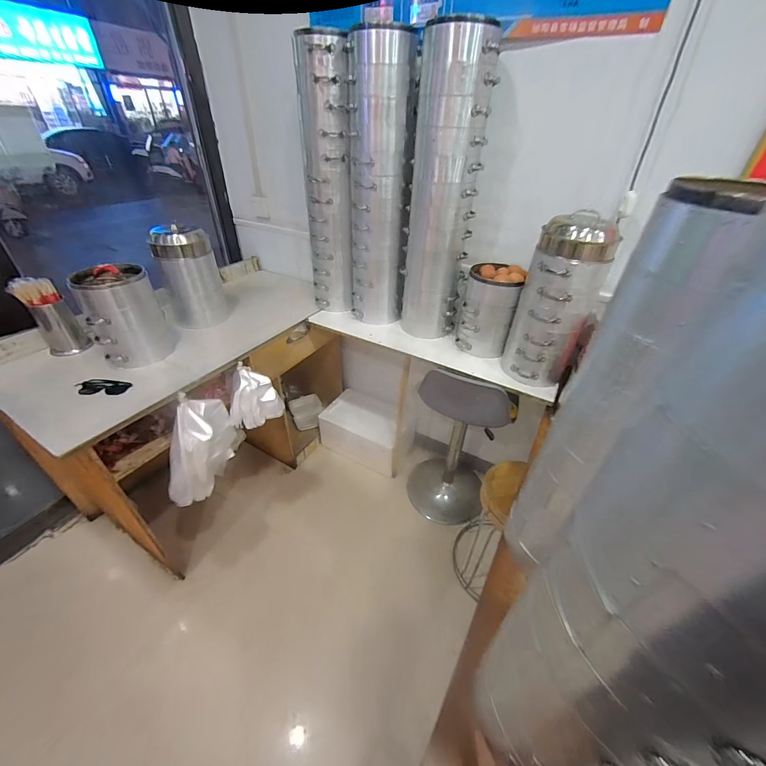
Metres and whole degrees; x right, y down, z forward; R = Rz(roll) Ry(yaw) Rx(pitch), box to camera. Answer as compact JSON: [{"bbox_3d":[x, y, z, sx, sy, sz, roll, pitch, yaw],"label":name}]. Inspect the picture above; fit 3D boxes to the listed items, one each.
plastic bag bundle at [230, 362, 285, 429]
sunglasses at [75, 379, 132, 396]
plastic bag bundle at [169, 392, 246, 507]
[{"bbox_3d":[-0.436,0.054,1.180,0.139,0.178,0.126,8,37,8],"label":"plastic bag bundle"},{"bbox_3d":[-0.814,0.013,1.002,0.138,0.045,0.055,-2,37,-6],"label":"sunglasses"},{"bbox_3d":[-0.576,0.195,1.080,0.101,0.292,0.262,5,37,4],"label":"plastic bag bundle"}]

